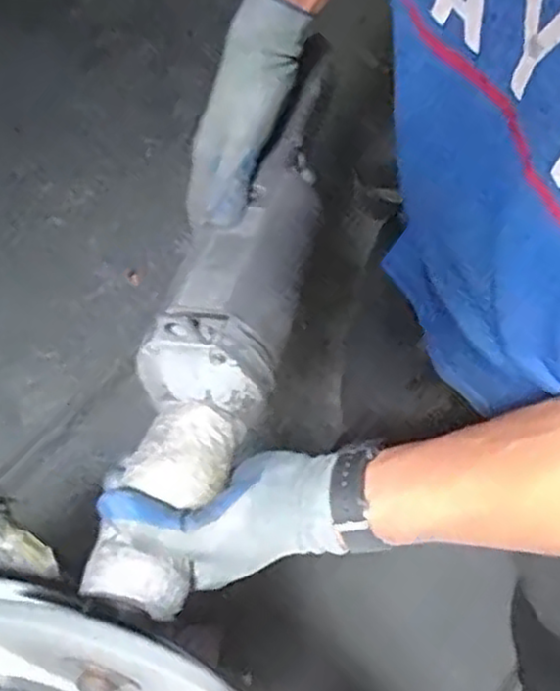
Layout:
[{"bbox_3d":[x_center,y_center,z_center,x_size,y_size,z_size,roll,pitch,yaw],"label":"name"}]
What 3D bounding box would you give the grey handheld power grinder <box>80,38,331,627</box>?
[{"bbox_3d":[-0.029,-0.033,0.528,0.088,0.081,0.445,15,62,8],"label":"grey handheld power grinder"}]

